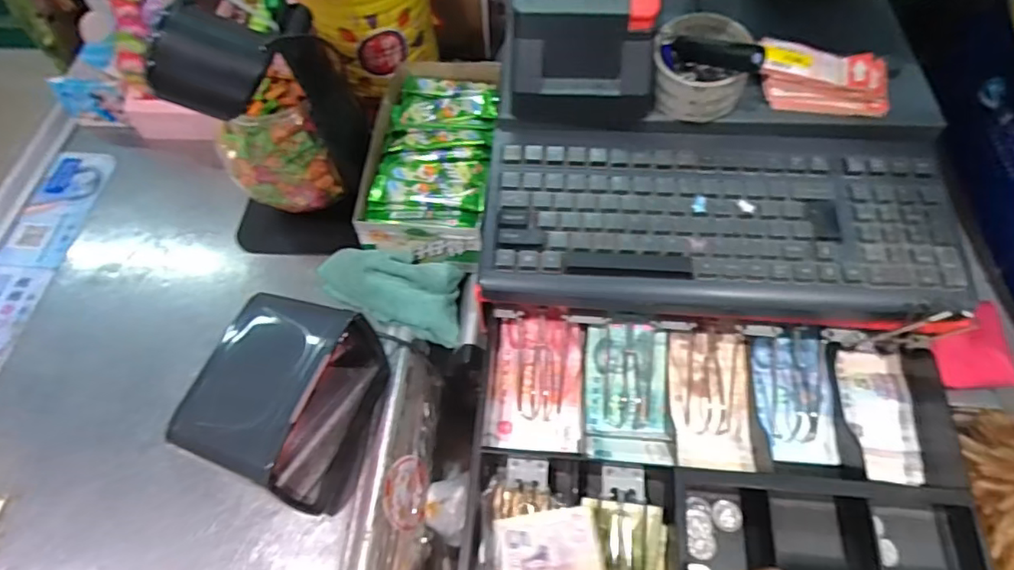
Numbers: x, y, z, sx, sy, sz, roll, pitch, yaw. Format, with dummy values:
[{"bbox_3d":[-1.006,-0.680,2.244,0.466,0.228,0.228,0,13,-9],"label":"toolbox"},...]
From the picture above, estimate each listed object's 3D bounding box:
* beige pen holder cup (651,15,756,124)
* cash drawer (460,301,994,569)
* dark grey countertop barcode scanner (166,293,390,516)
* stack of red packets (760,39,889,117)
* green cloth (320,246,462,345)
[{"bbox_3d":[0.170,-0.189,0.518,0.082,0.063,0.084,0,60,1],"label":"beige pen holder cup"},{"bbox_3d":[0.160,0.164,0.455,0.375,0.059,0.283,3,60,3],"label":"cash drawer"},{"bbox_3d":[-0.180,0.102,0.488,0.100,0.152,0.133,12,61,8],"label":"dark grey countertop barcode scanner"},{"bbox_3d":[0.284,-0.187,0.524,0.106,0.031,0.053,8,60,6],"label":"stack of red packets"},{"bbox_3d":[-0.124,0.004,0.586,0.158,0.066,0.076,8,60,6],"label":"green cloth"}]

